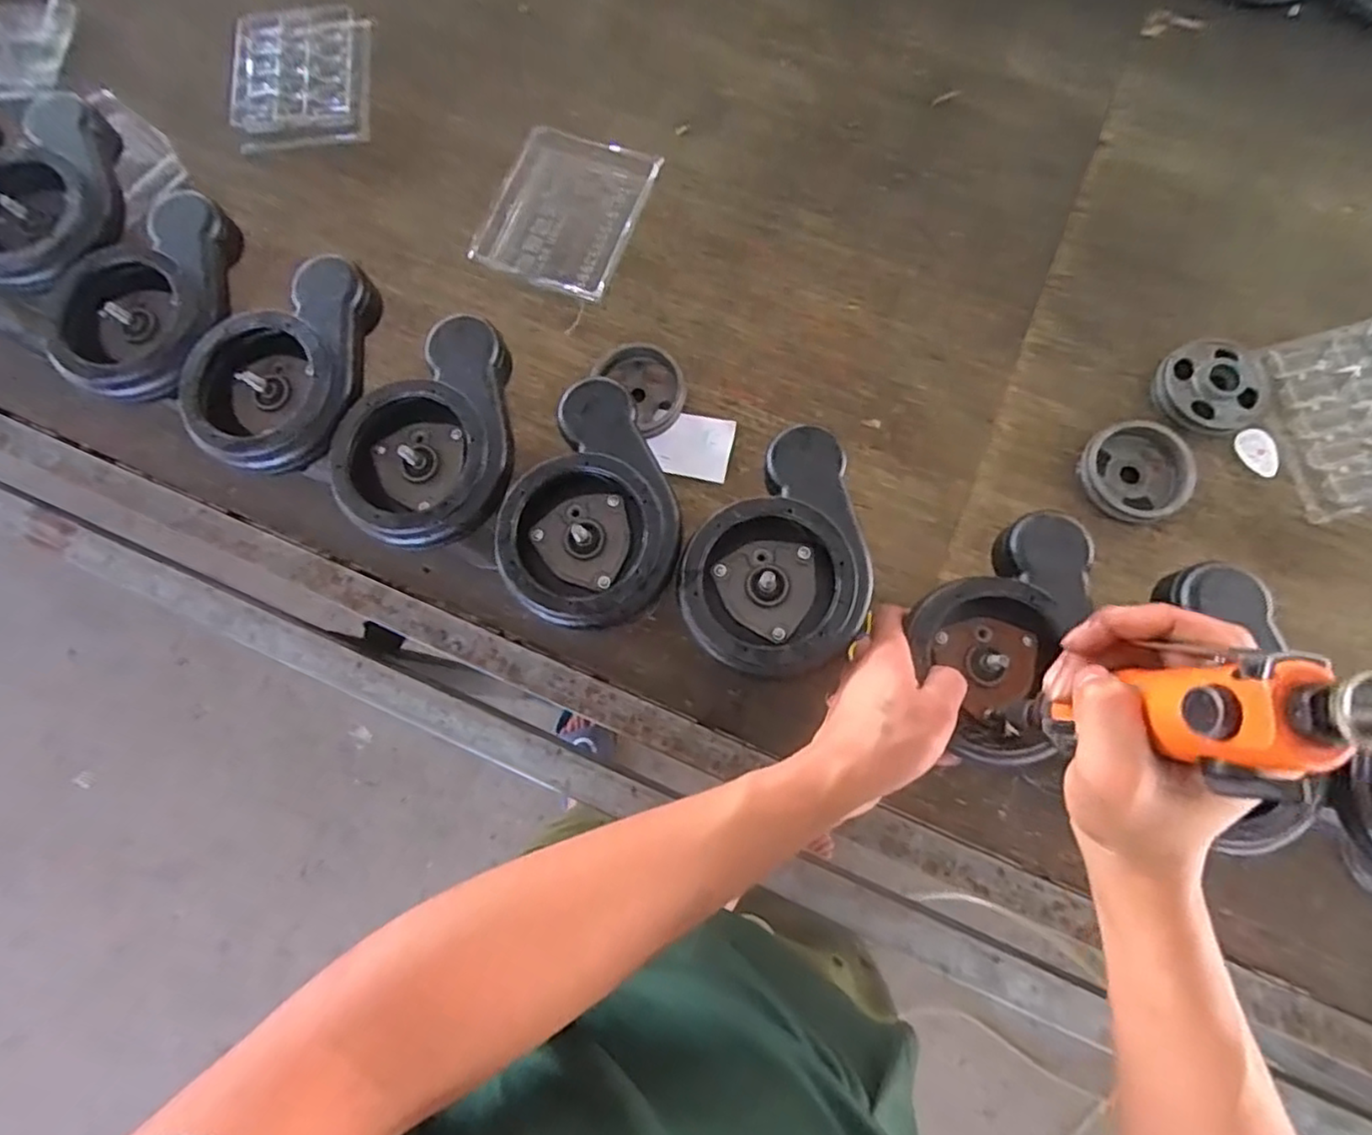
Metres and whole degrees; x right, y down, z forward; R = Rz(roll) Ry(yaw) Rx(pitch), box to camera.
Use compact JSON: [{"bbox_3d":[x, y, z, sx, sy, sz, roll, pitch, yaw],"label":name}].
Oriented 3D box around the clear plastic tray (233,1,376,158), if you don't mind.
[{"bbox_3d":[-0.430,-0.548,0.740,0.147,0.023,0.184,-6,77,1],"label":"clear plastic tray"}]

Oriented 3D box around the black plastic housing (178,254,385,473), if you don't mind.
[{"bbox_3d":[-0.296,-0.145,0.491,0.134,0.050,0.157,-2,77,2],"label":"black plastic housing"}]

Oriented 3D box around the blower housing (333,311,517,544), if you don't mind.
[{"bbox_3d":[-0.182,-0.094,0.470,0.123,0.042,0.164,-2,77,2],"label":"blower housing"}]

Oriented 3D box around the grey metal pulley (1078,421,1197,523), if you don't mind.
[{"bbox_3d":[0.401,-0.084,0.594,0.092,0.039,0.080,22,79,7],"label":"grey metal pulley"}]

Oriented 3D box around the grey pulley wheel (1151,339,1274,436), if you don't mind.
[{"bbox_3d":[0.485,-0.166,0.615,0.094,0.036,0.088,-1,77,2],"label":"grey pulley wheel"}]

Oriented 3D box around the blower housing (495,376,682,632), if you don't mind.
[{"bbox_3d":[-0.070,-0.041,0.450,0.122,0.034,0.165,-17,77,-1],"label":"blower housing"}]

